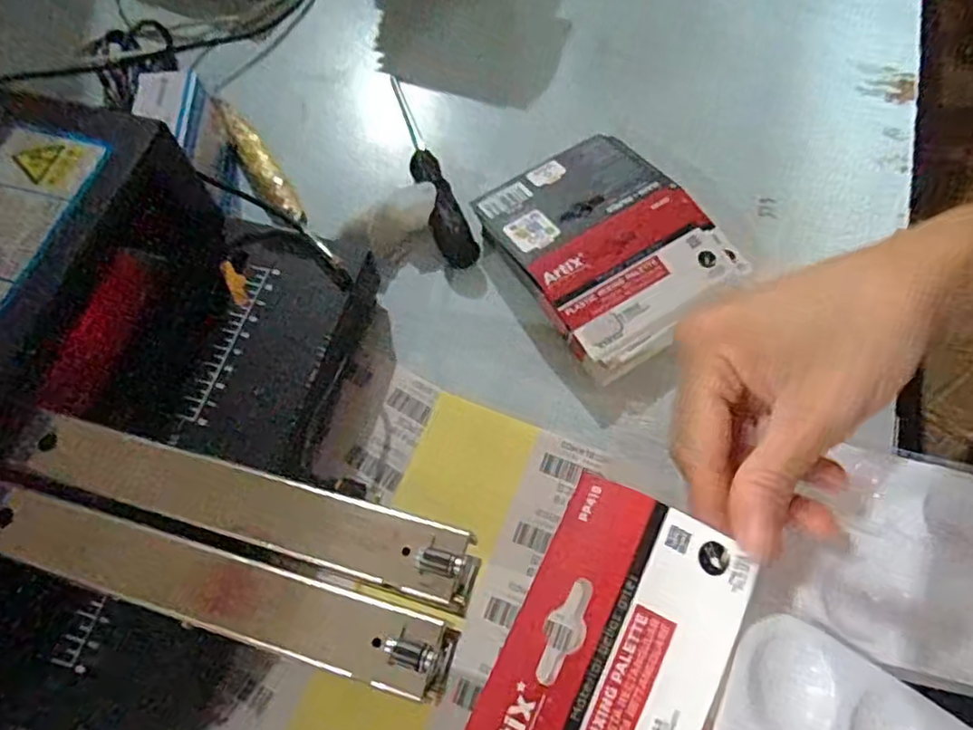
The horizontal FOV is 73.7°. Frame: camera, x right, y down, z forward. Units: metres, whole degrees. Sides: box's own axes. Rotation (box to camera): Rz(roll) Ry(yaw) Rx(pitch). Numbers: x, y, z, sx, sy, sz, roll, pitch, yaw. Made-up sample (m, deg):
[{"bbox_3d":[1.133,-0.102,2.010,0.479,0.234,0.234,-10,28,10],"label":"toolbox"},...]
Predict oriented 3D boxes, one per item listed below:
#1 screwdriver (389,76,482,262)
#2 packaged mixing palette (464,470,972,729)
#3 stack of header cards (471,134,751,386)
[{"bbox_3d":[-0.044,-0.136,0.424,0.023,0.028,0.167,-20,66,-8],"label":"screwdriver"},{"bbox_3d":[0.092,0.120,0.205,0.184,0.017,0.095,29,68,-5],"label":"packaged mixing palette"},{"bbox_3d":[0.070,-0.069,0.386,0.115,0.033,0.136,-30,68,-12],"label":"stack of header cards"}]

